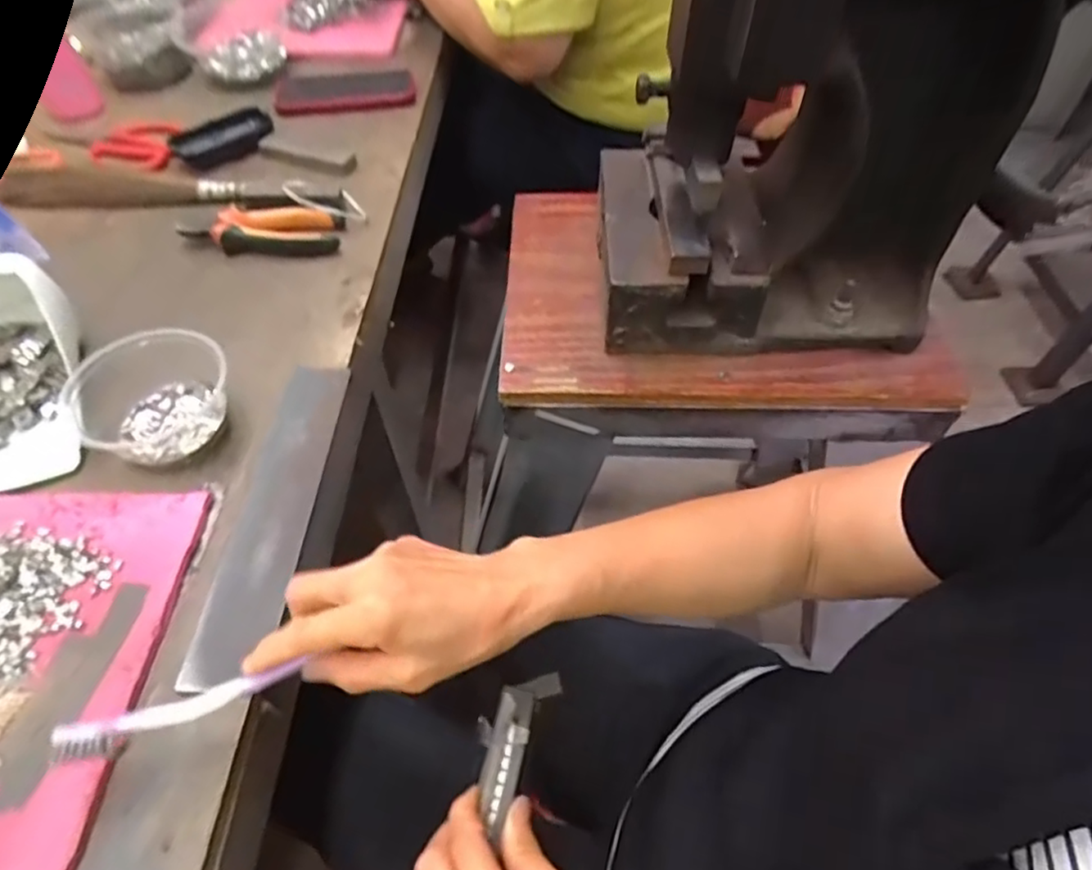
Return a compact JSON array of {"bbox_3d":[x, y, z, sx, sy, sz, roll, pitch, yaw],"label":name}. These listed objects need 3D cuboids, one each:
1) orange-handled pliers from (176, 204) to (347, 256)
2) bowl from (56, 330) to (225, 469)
[{"bbox_3d":[-0.270,-0.200,0.616,0.141,0.032,0.057,-1,52,-3],"label":"orange-handled pliers"},{"bbox_3d":[-0.294,-0.031,0.467,0.119,0.052,0.101,23,55,15],"label":"bowl"}]

